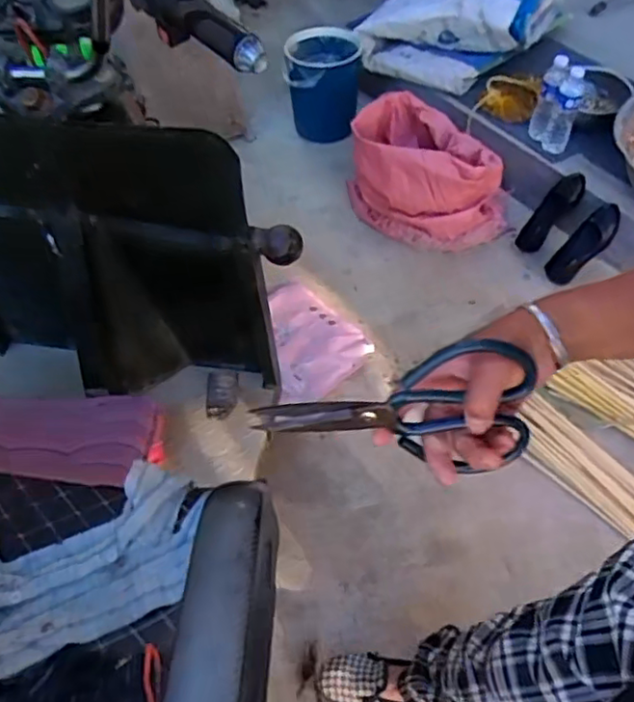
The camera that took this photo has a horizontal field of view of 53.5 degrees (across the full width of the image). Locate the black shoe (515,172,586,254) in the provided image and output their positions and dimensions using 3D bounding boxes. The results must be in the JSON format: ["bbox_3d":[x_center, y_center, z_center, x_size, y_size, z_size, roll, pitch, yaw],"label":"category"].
[{"bbox_3d":[0.599,-0.355,1.619,0.082,0.041,0.230,46,112,29],"label":"black shoe"}]

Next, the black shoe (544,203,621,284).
[{"bbox_3d":[0.678,-0.266,1.595,0.230,0.047,0.081,-52,56,23],"label":"black shoe"}]

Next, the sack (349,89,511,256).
[{"bbox_3d":[0.303,-0.517,1.713,0.406,0.245,0.376,5,53,6],"label":"sack"}]

